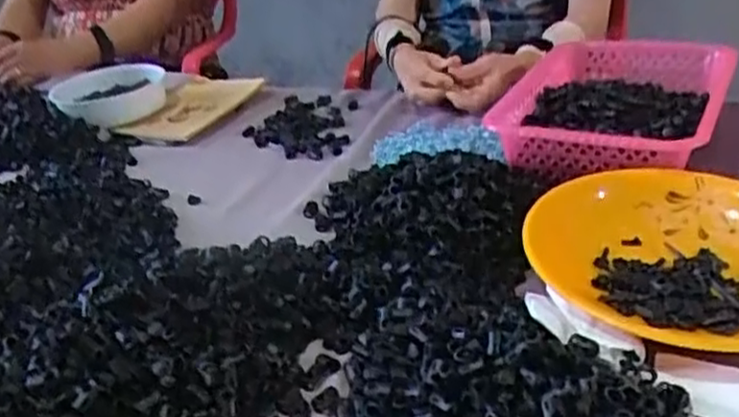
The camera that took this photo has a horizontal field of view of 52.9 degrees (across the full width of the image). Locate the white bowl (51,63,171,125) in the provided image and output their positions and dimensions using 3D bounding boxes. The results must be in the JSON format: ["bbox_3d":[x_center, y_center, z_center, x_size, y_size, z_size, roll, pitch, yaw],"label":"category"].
[{"bbox_3d":[-0.380,-0.166,1.092,0.151,0.053,0.151,-10,28,-7],"label":"white bowl"}]

